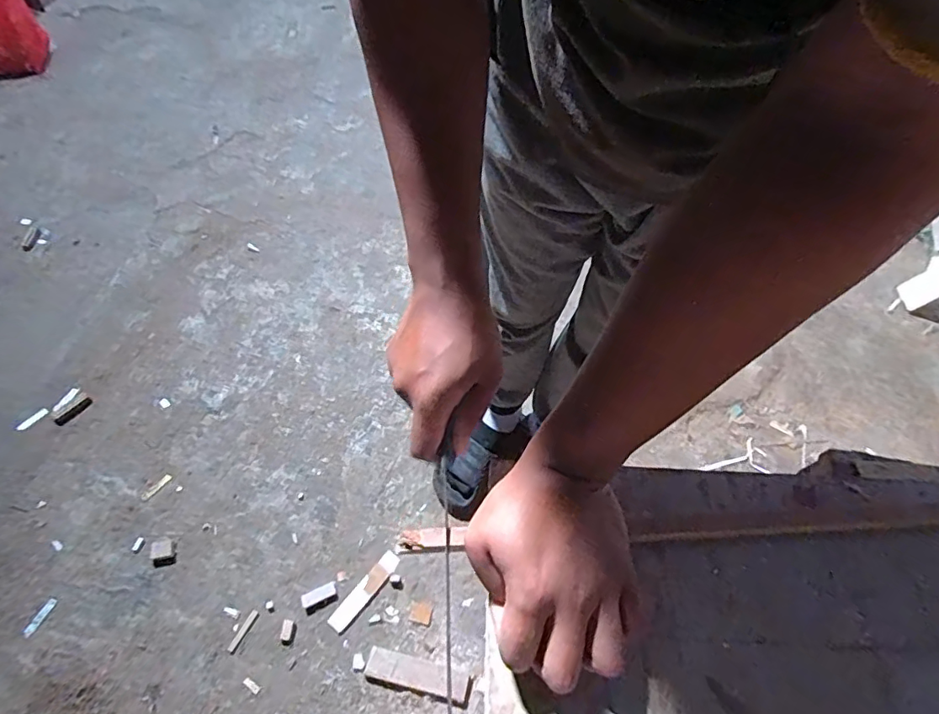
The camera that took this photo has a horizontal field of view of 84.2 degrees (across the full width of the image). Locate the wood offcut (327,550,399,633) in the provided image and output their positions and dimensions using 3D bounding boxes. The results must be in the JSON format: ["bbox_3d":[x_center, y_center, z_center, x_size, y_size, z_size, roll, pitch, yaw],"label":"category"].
[{"bbox_3d":[-0.196,0.434,0.971,0.034,0.009,0.160,36,62,17],"label":"wood offcut"}]

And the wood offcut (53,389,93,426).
[{"bbox_3d":[-0.874,0.111,1.137,0.060,0.010,0.075,30,61,14],"label":"wood offcut"}]

